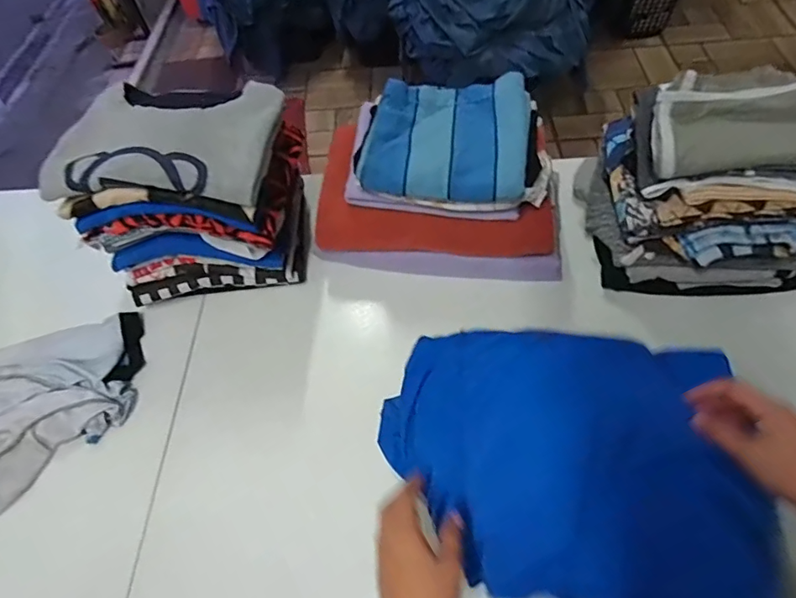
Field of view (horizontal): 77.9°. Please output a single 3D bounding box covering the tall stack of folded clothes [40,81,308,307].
[{"bbox_3d":[-0.273,-0.144,0.685,0.253,0.236,0.189,-4,57,2],"label":"tall stack of folded clothes"}]

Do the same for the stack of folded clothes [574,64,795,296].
[{"bbox_3d":[0.403,-0.147,0.631,0.250,0.218,0.203,-2,57,3],"label":"stack of folded clothes"}]

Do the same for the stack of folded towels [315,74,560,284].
[{"bbox_3d":[0.066,-0.166,0.707,0.344,0.205,0.171,6,58,8],"label":"stack of folded towels"}]

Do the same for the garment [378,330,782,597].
[{"bbox_3d":[0.172,0.168,0.541,0.371,0.071,0.281,5,58,8],"label":"garment"}]

